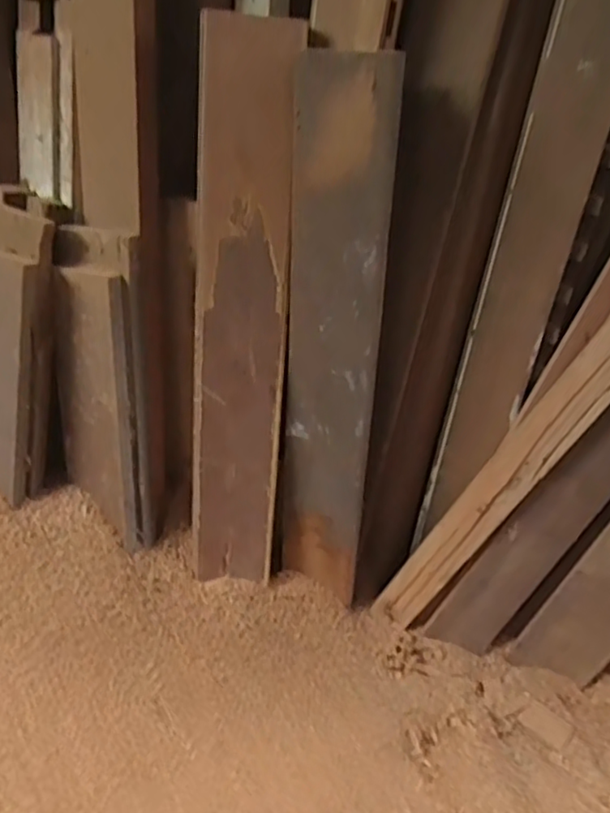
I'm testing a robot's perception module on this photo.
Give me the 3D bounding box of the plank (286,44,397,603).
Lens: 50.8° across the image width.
[{"bbox_3d":[0.036,-0.049,0.937,0.120,0.826,0.029,9,33,14],"label":"plank"}]

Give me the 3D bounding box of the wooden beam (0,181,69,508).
[{"bbox_3d":[-0.454,-0.086,1.006,0.158,0.477,0.105,22,22,26],"label":"wooden beam"}]

